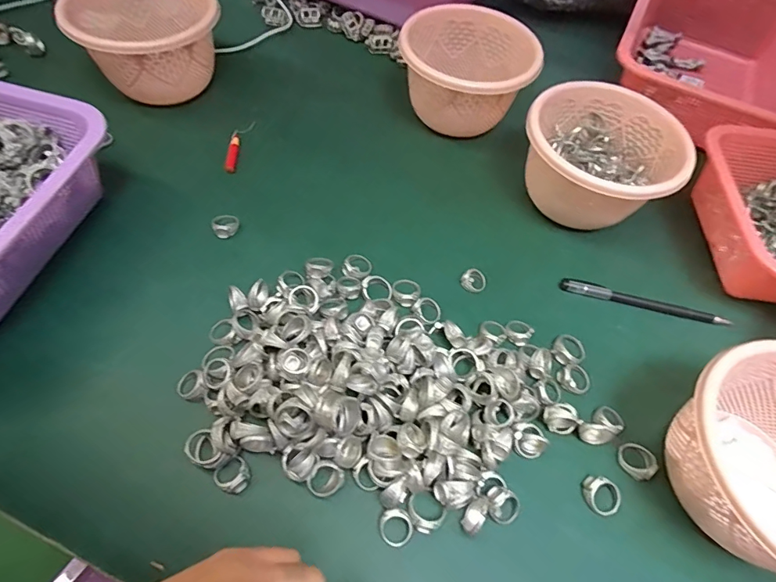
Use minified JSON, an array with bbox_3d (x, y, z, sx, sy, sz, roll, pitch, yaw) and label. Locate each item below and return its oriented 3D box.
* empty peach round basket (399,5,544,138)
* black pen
[{"bbox_3d":[0.083,-0.237,0.497,0.138,0.096,0.131,2,60,-3],"label":"empty peach round basket"},{"bbox_3d":[0.236,0.010,0.405,0.151,0.005,0.013,13,60,3],"label":"black pen"}]

